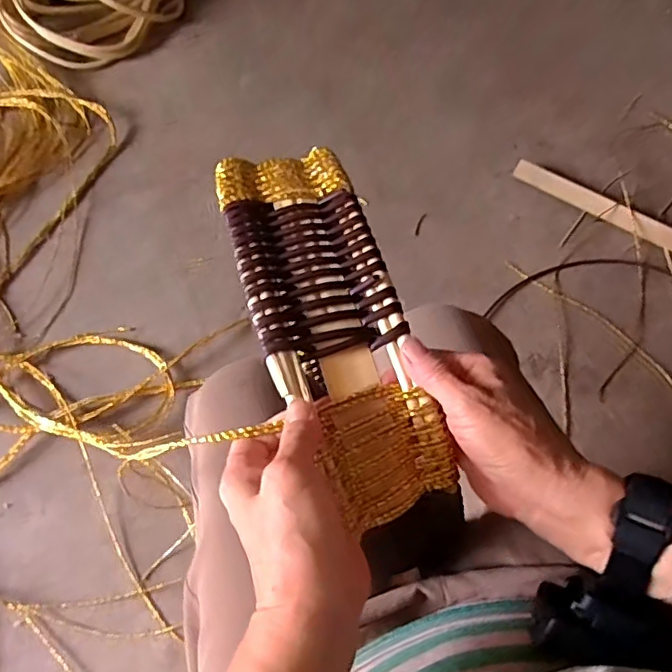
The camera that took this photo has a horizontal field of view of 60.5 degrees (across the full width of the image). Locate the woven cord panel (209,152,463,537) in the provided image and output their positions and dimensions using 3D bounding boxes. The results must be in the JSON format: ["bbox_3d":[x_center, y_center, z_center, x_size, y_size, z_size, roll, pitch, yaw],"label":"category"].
[{"bbox_3d":[-0.011,-0.028,0.404,0.099,0.050,0.299,-17,64,-10],"label":"woven cord panel"}]

